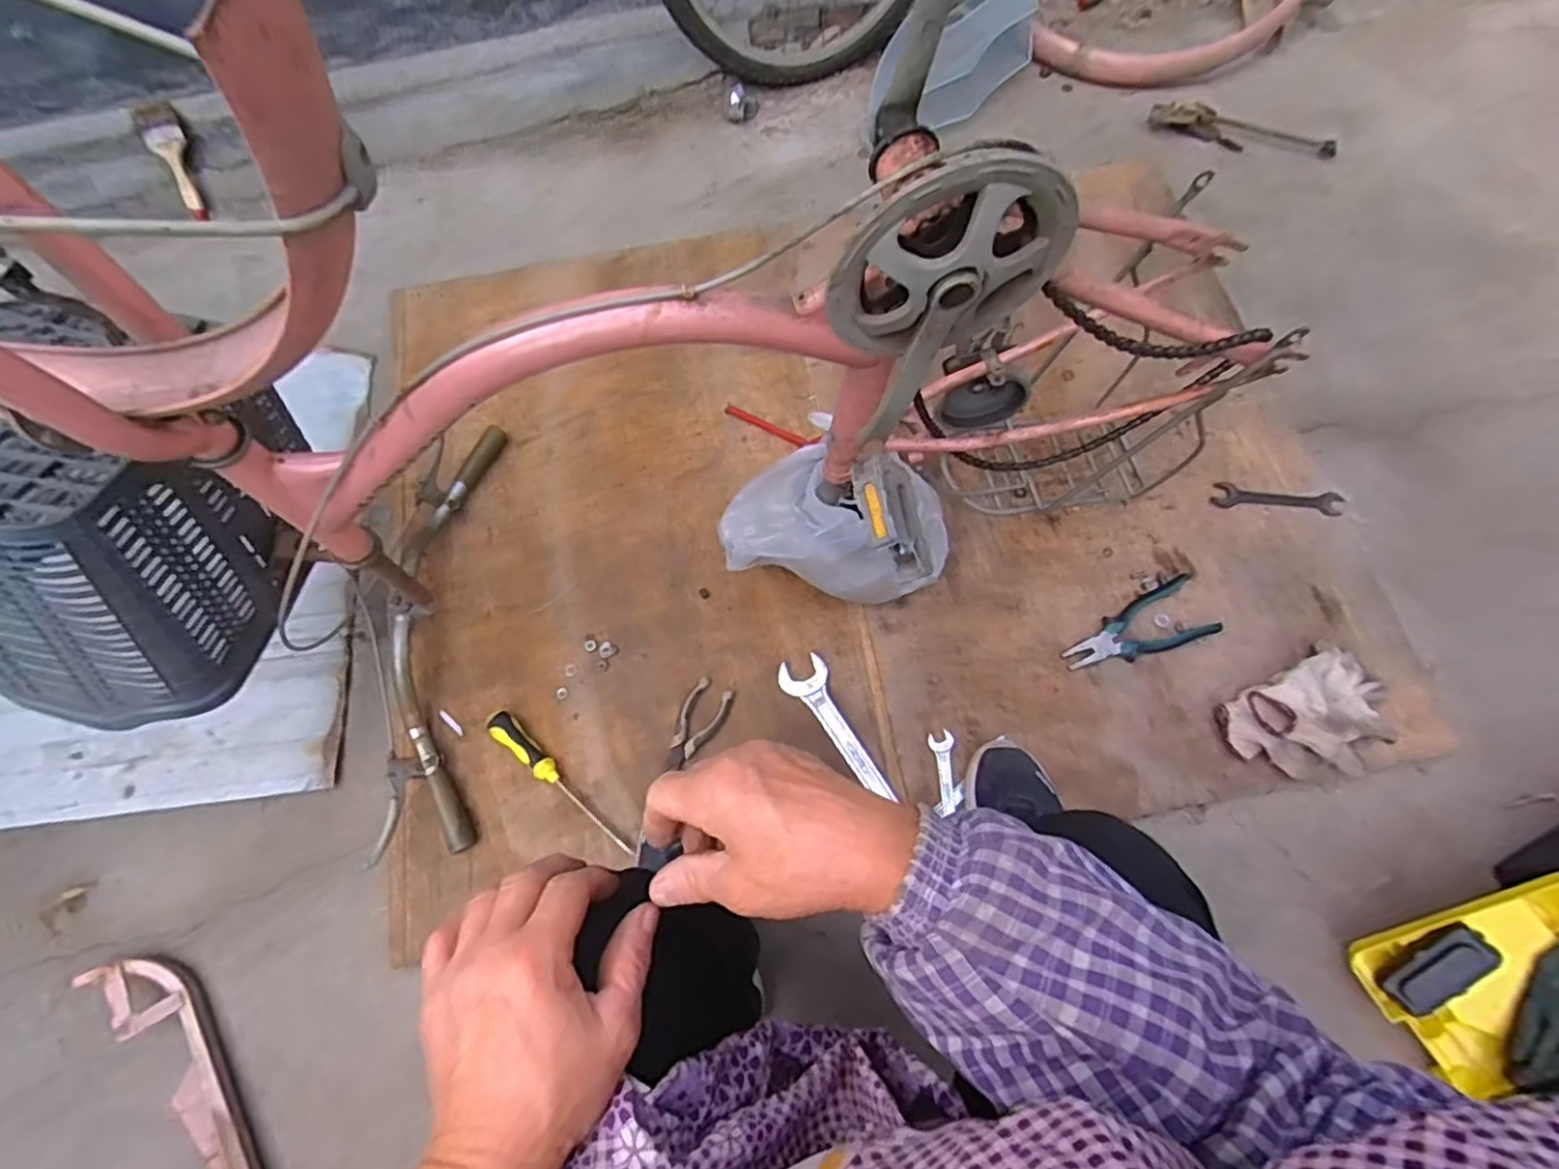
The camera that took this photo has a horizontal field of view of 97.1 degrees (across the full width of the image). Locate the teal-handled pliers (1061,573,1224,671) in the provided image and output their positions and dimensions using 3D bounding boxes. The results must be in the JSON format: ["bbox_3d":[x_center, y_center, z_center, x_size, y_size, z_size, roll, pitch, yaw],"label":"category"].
[{"bbox_3d":[0.457,0.059,0.879,0.193,0.023,0.080,-22,74,-7],"label":"teal-handled pliers"}]

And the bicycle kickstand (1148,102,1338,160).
[{"bbox_3d":[0.787,-0.764,1.170,0.310,0.032,0.056,21,73,6],"label":"bicycle kickstand"}]

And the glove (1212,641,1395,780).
[{"bbox_3d":[0.643,0.164,0.822,0.200,0.056,0.138,-29,73,-10],"label":"glove"}]

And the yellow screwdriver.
[{"bbox_3d":[-0.271,0.242,0.846,0.242,0.028,0.029,39,76,11],"label":"yellow screwdriver"}]

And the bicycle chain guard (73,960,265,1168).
[{"bbox_3d":[-0.632,0.571,0.757,0.082,0.039,0.400,-40,76,-12],"label":"bicycle chain guard"}]

